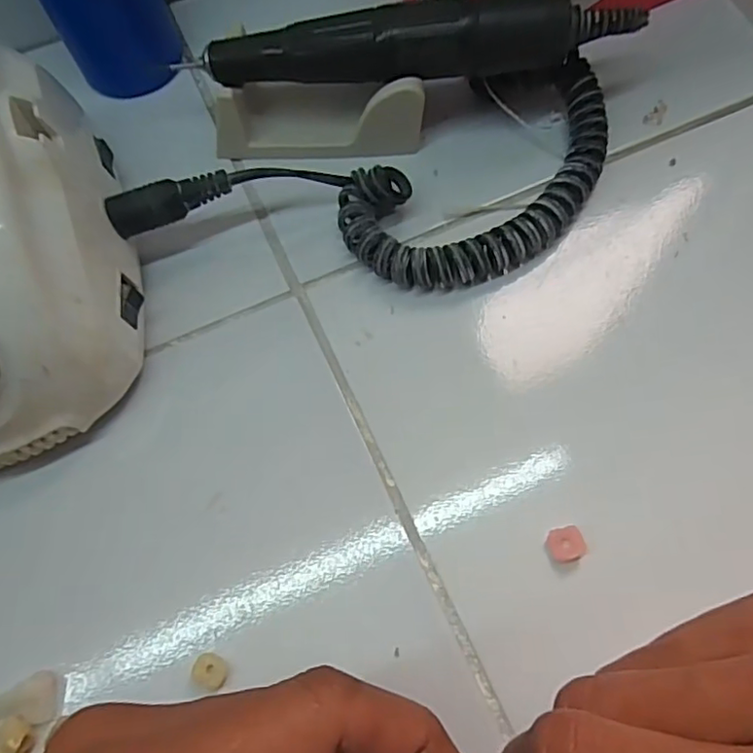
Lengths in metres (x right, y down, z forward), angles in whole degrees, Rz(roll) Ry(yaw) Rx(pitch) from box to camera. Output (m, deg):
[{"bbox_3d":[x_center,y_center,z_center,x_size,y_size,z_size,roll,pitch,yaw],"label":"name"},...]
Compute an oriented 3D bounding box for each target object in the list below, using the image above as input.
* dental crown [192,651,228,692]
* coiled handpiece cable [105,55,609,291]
[{"bbox_3d":[-0.052,0.093,0.186,0.011,0.004,0.009,21,70,10],"label":"dental crown"},{"bbox_3d":[0.008,-0.066,0.235,0.201,0.029,0.074,-22,68,-7],"label":"coiled handpiece cable"}]

